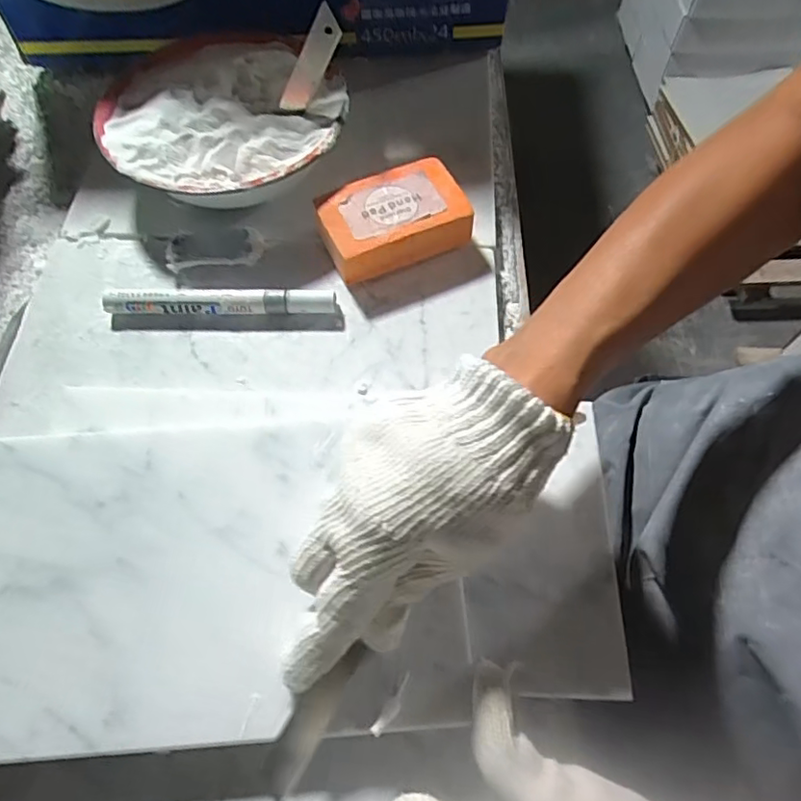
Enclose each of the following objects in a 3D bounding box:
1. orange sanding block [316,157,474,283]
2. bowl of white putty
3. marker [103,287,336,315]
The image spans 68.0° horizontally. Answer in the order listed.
[{"bbox_3d":[-0.005,-0.120,0.395,0.093,0.030,0.060,-20,63,-8],"label":"orange sanding block"},{"bbox_3d":[-0.121,-0.194,0.424,0.160,0.055,0.158,0,64,0],"label":"bowl of white putty"},{"bbox_3d":[-0.114,-0.064,0.377,0.143,0.018,0.017,1,62,3],"label":"marker"}]

